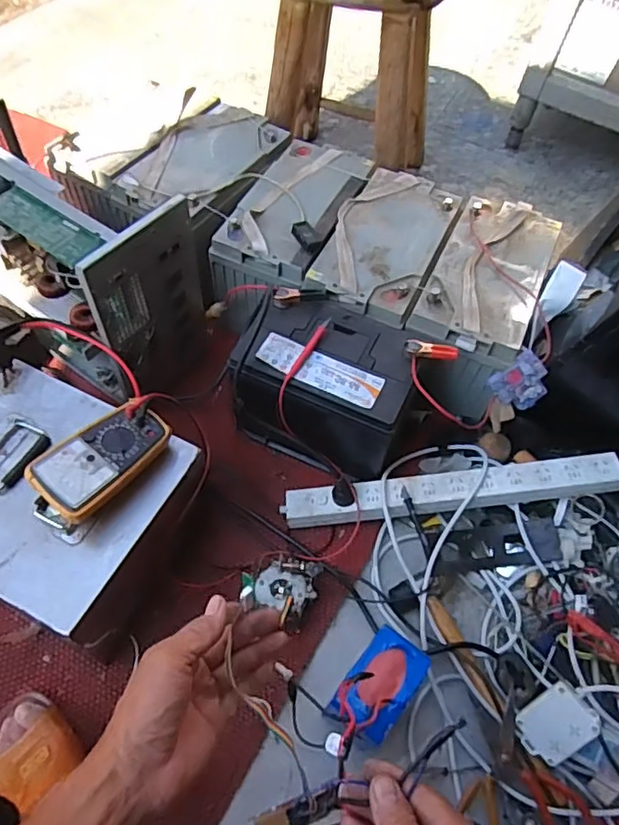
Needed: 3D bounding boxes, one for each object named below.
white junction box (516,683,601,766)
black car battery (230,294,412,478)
[{"bbox_3d":[0.298,0.378,0.717,0.091,0.019,0.068,-50,52,17],"label":"white junction box"},{"bbox_3d":[0.017,-0.036,0.908,0.244,0.180,0.202,15,58,4],"label":"black car battery"}]

